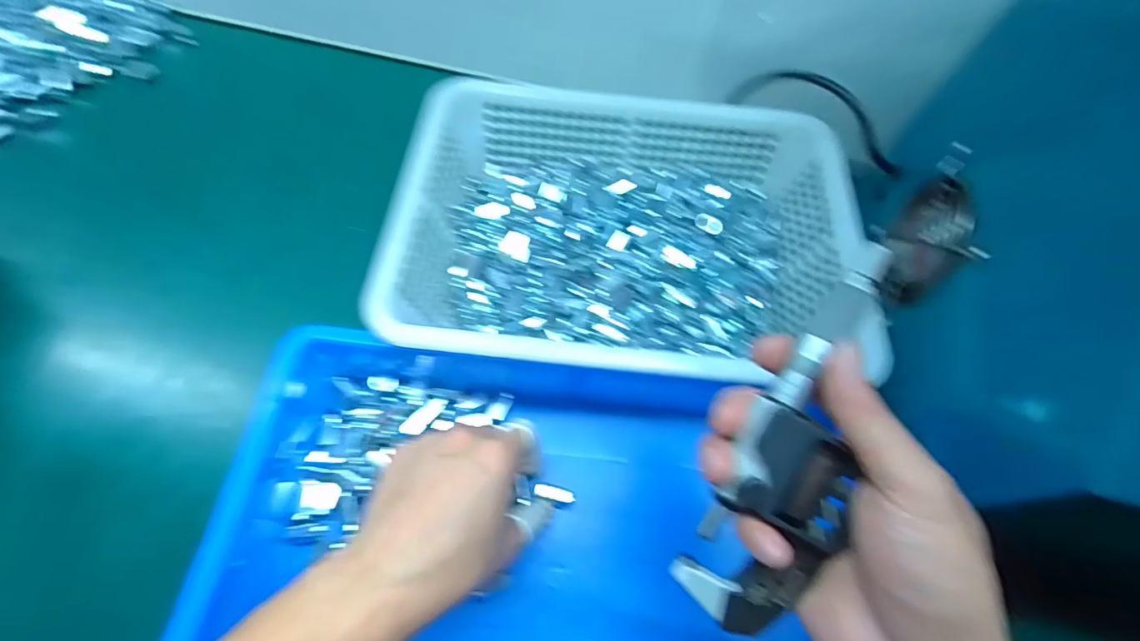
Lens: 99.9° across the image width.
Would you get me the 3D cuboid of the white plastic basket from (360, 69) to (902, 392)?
[{"bbox_3d":[0.041,-0.062,0.367,0.317,0.076,0.222,7,63,0],"label":"white plastic basket"}]

